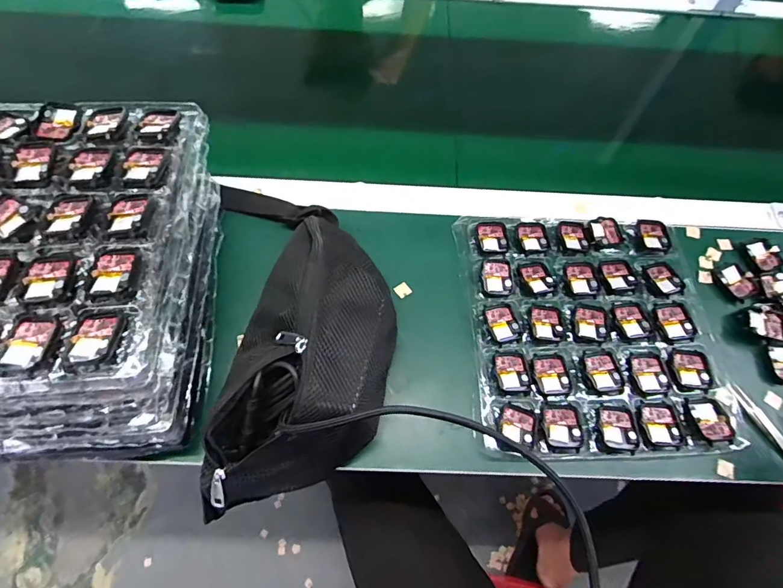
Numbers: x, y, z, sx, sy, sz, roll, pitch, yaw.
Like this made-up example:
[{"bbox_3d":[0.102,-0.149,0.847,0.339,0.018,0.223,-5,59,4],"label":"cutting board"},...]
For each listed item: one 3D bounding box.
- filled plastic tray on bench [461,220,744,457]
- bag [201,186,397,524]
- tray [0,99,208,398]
[{"bbox_3d":[0.222,0.034,0.493,0.265,0.020,0.275,-2,65,-3],"label":"filled plastic tray on bench"},{"bbox_3d":[-0.081,0.041,0.421,0.171,0.101,0.296,2,65,-2],"label":"bag"},{"bbox_3d":[-0.318,-0.057,0.383,0.249,0.037,0.286,0,65,-3],"label":"tray"}]

